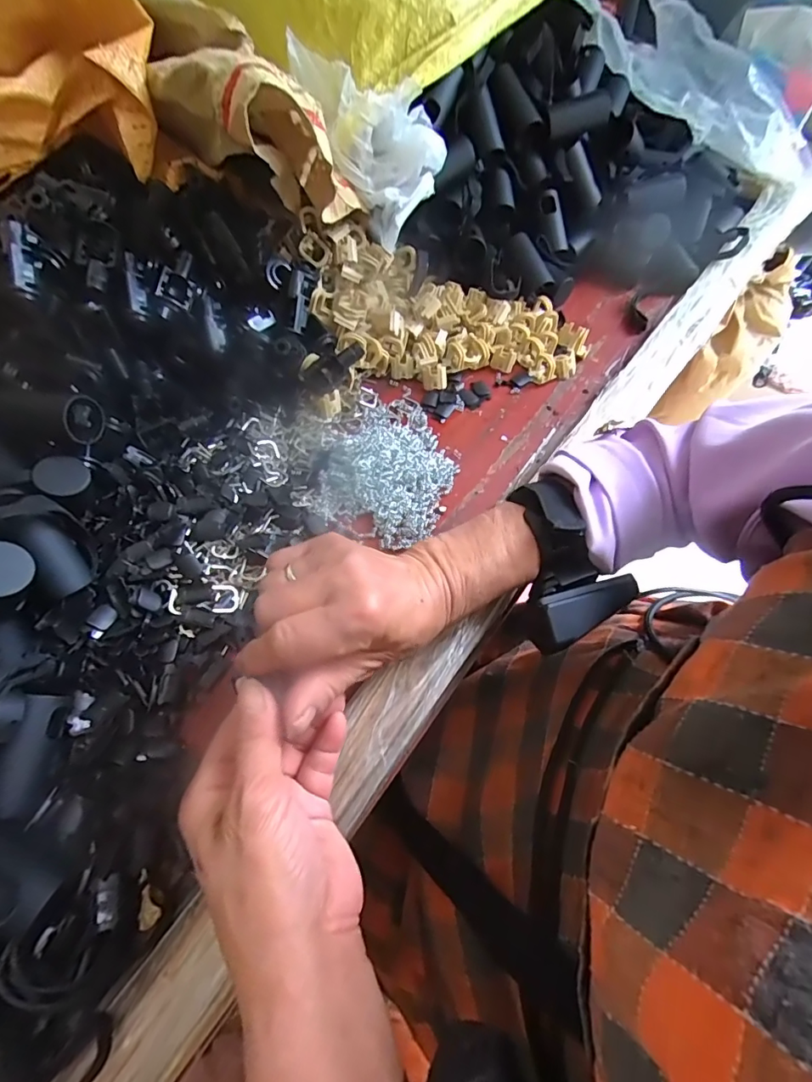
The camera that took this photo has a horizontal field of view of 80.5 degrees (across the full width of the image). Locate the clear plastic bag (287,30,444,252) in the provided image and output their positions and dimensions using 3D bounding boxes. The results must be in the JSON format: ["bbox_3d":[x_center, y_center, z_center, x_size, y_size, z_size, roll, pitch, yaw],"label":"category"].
[{"bbox_3d":[-0.032,-0.338,0.412,0.129,0.094,0.073,39,66,17],"label":"clear plastic bag"}]

